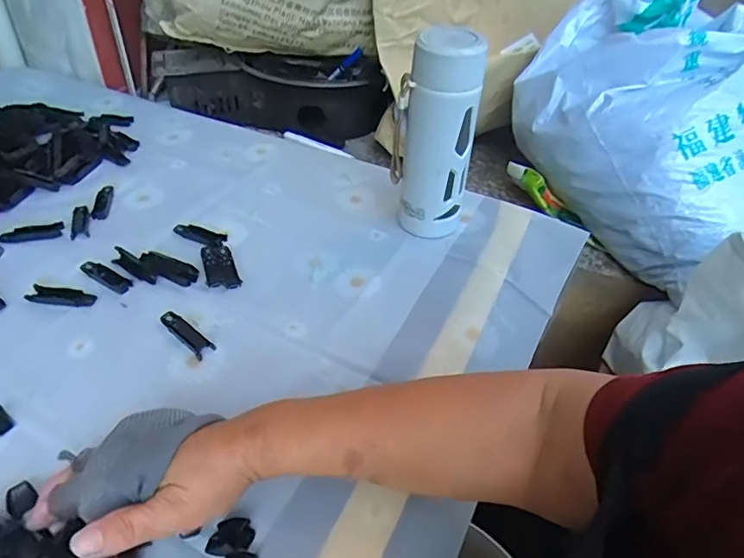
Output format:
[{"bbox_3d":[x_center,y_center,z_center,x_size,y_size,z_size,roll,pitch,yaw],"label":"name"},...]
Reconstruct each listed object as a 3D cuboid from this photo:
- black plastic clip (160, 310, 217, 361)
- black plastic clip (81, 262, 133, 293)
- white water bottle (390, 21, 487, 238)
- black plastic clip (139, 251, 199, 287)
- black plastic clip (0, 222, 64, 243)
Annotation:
[{"bbox_3d":[-0.173,0.048,0.481,0.066,0.010,0.019,33,52,28],"label":"black plastic clip"},{"bbox_3d":[-0.270,-0.004,0.523,0.063,0.004,0.017,23,48,20],"label":"black plastic clip"},{"bbox_3d":[0.068,-0.142,0.542,0.065,0.209,0.067,-21,49,-23],"label":"white water bottle"},{"bbox_3d":[-0.210,-0.012,0.536,0.065,0.007,0.024,20,47,17],"label":"black plastic clip"},{"bbox_3d":[-0.375,-0.050,0.571,0.062,0.006,0.021,-10,45,-12],"label":"black plastic clip"}]

